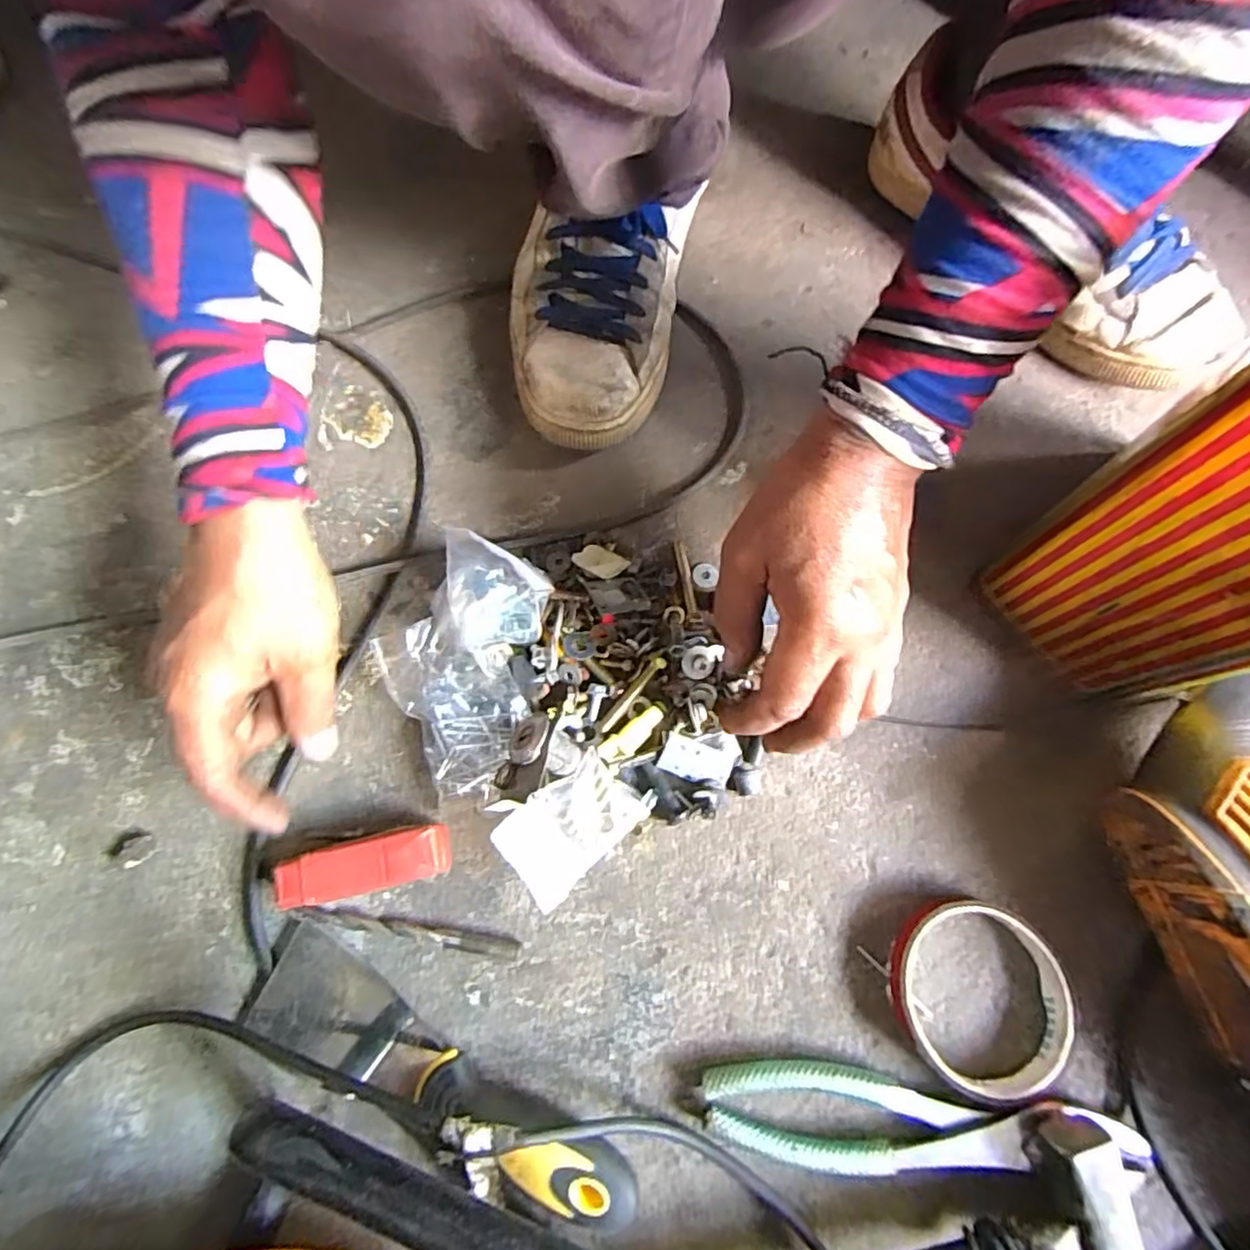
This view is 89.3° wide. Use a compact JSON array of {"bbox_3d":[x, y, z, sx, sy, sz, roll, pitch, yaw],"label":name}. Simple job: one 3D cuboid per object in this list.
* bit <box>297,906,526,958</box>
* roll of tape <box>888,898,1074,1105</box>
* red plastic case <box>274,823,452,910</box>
[{"bbox_3d":[-0.115,0.162,0.335,0.120,0.012,0.009,7,73,4],"label":"bit"},{"bbox_3d":[0.174,0.182,0.312,0.080,0.019,0.085,0,73,2],"label":"roll of tape"},{"bbox_3d":[-0.135,0.128,0.338,0.089,0.027,0.027,-14,73,-2],"label":"red plastic case"}]

